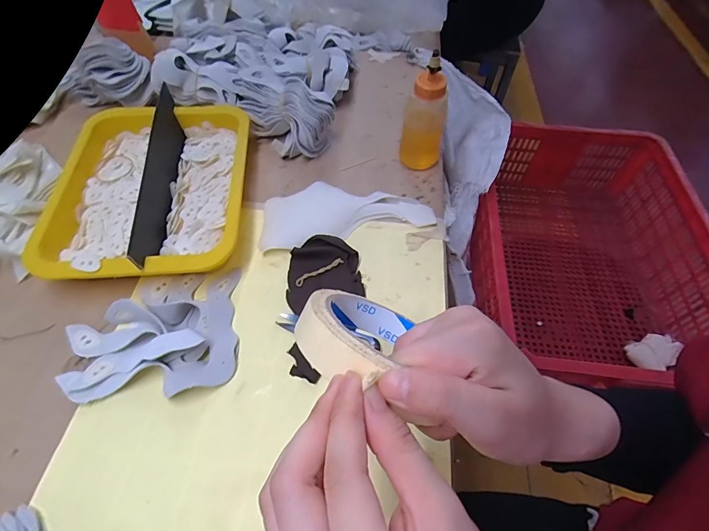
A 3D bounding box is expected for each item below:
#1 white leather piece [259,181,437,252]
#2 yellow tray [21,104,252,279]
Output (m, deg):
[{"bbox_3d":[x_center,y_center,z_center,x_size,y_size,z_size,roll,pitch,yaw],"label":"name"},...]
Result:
[{"bbox_3d":[-0.011,-0.065,0.455,0.196,0.010,0.085,-9,56,-10],"label":"white leather piece"},{"bbox_3d":[-0.226,-0.090,0.439,0.198,0.046,0.252,-2,55,-5],"label":"yellow tray"}]

